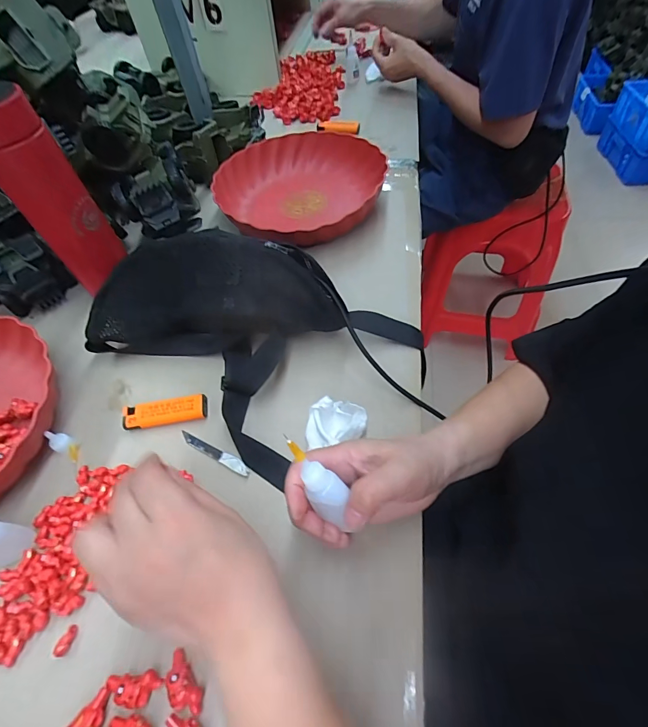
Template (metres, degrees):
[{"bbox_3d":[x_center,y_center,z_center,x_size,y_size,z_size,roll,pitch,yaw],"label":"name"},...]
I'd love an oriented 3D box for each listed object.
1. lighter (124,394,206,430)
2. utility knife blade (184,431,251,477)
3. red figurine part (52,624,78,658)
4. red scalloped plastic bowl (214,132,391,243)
[{"bbox_3d":[-0.156,0.047,0.369,0.080,0.014,0.022,-9,55,-1],"label":"lighter"},{"bbox_3d":[-0.102,0.083,0.351,0.080,0.004,0.012,21,74,23],"label":"utility knife blade"},{"bbox_3d":[-0.187,0.202,0.274,0.009,0.008,0.019,9,57,12],"label":"red figurine part"},{"bbox_3d":[-0.037,-0.254,0.547,0.239,0.048,0.243,10,57,13],"label":"red scalloped plastic bowl"}]

